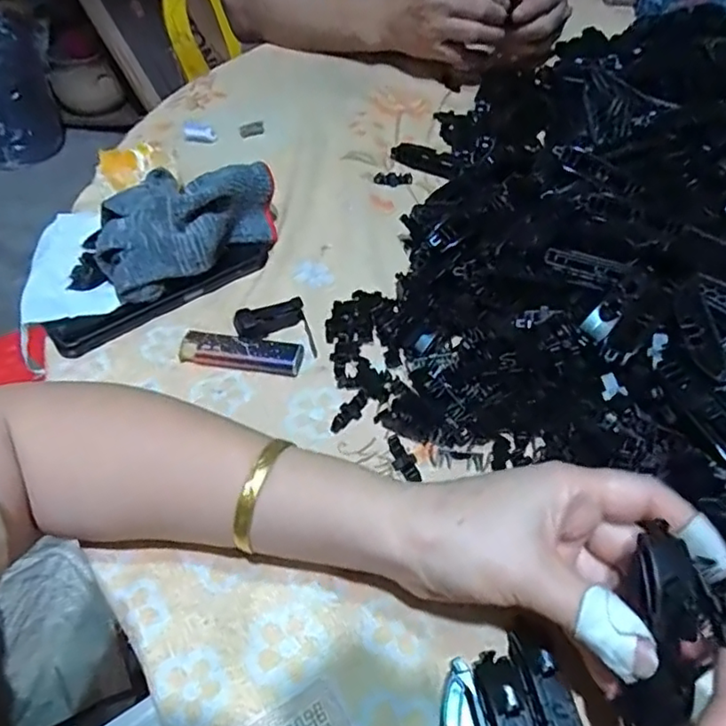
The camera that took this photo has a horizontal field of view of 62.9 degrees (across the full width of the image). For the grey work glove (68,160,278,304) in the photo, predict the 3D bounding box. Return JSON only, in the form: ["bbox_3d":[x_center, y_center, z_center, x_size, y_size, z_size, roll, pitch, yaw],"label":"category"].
[{"bbox_3d":[-0.140,-0.105,0.445,0.093,0.067,0.152,34,56,26],"label":"grey work glove"}]

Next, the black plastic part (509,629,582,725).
[{"bbox_3d":[0.082,0.154,0.255,0.017,0.019,0.075,-8,49,-9],"label":"black plastic part"}]

